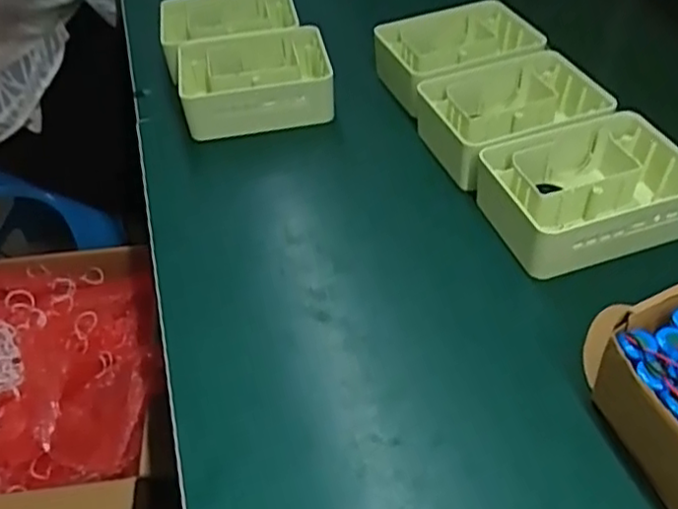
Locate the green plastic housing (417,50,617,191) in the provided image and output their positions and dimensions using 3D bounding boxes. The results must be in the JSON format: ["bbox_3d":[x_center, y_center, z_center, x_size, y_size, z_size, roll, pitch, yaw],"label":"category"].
[{"bbox_3d":[0.153,-0.121,0.580,0.152,0.045,0.116,-14,46,-9],"label":"green plastic housing"}]

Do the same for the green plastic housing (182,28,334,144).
[{"bbox_3d":[-0.082,-0.168,0.644,0.137,0.055,0.107,-12,46,-7],"label":"green plastic housing"}]

